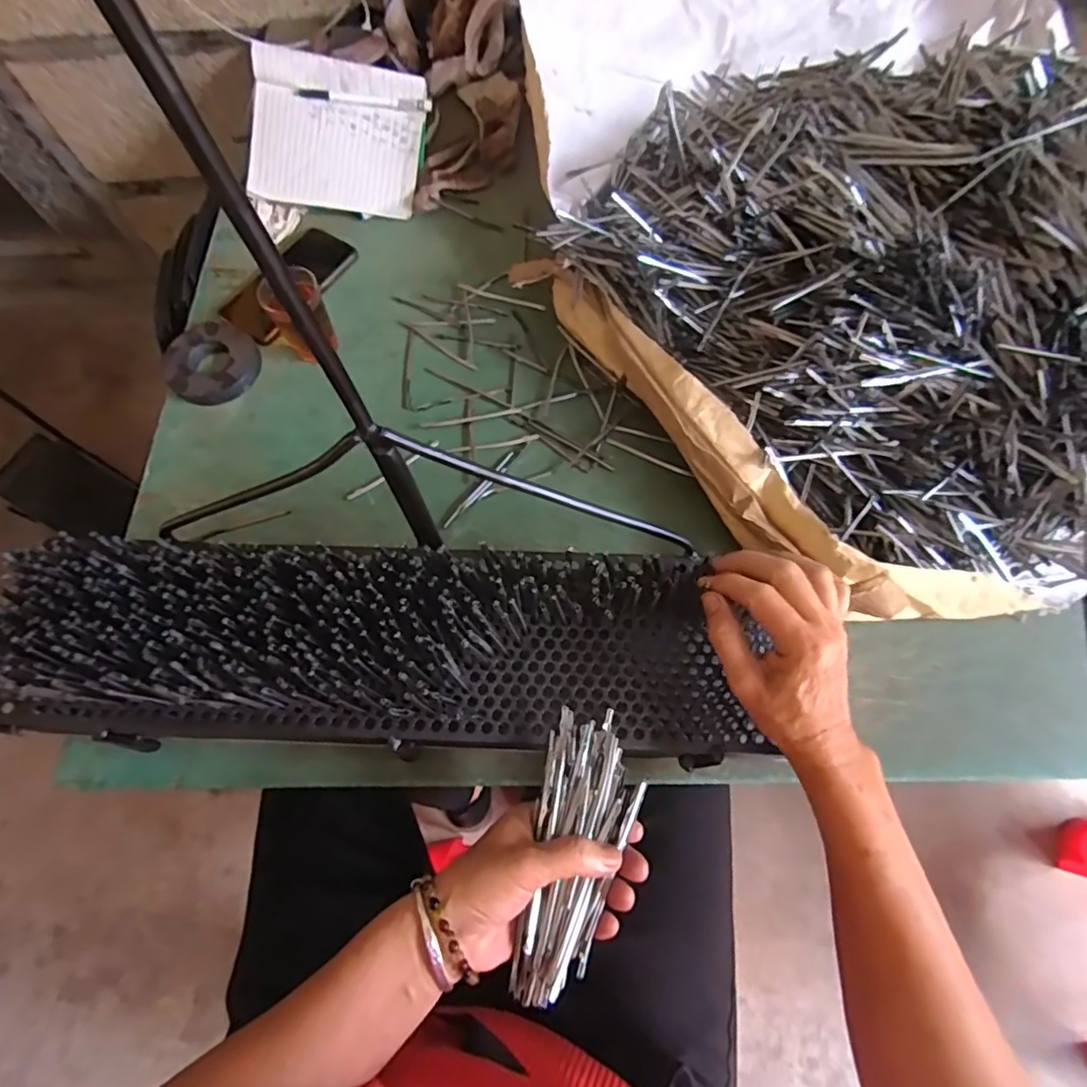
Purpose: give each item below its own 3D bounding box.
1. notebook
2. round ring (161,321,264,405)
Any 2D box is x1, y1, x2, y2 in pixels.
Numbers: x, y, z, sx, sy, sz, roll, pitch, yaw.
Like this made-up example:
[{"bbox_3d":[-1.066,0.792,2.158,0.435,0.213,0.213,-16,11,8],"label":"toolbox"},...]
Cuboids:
[{"bbox_3d":[-0.249,-0.492,0.698,0.198,0.022,0.167,8,96,-7],"label":"notebook"},{"bbox_3d":[-0.356,-0.194,0.618,0.093,0.020,0.093,-1,69,2],"label":"round ring"}]

